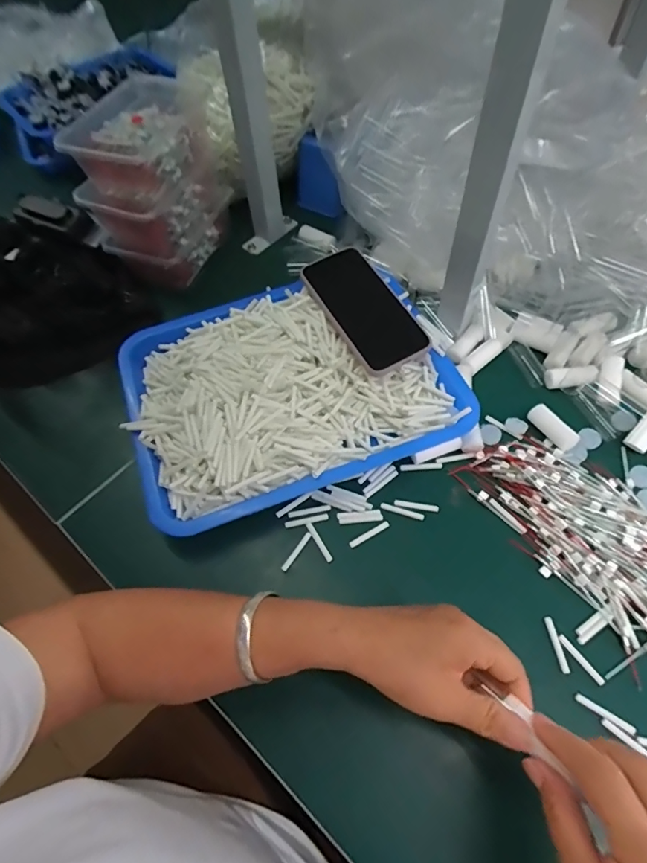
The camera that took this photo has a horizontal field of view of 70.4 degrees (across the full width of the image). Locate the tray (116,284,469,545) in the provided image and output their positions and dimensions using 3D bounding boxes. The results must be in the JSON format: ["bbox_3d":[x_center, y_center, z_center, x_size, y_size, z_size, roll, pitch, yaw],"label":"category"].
[{"bbox_3d":[-0.035,-0.051,0.478,0.327,0.065,0.247,-21,59,-8],"label":"tray"}]

